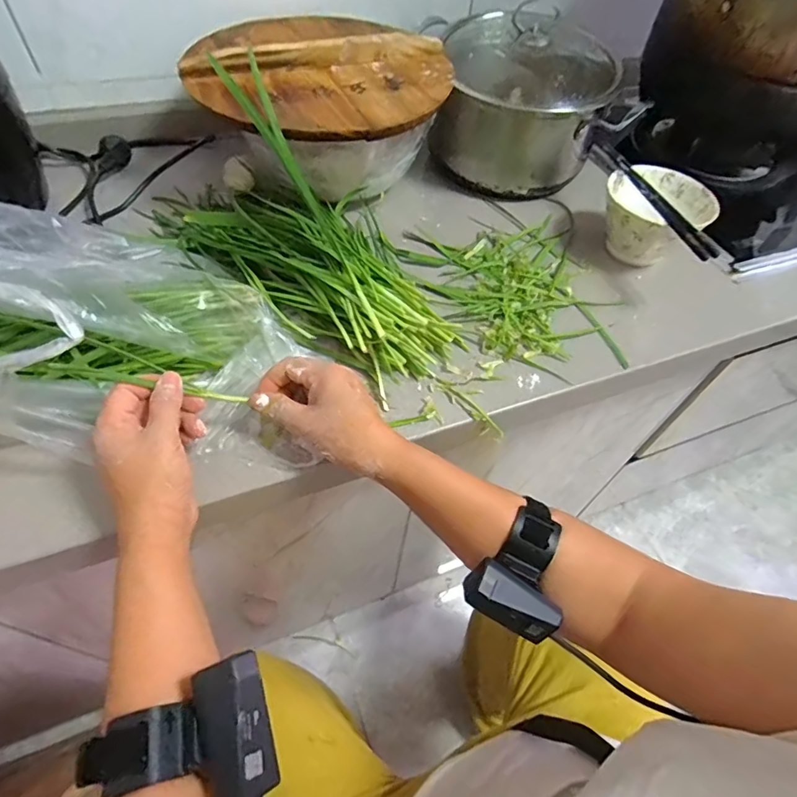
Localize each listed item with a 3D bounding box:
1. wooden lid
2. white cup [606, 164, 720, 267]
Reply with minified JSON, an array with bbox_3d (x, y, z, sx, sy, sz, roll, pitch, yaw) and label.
[{"bbox_3d":[-0.093,-0.384,0.549,0.281,0.035,0.288,2,54,-3],"label":"wooden lid"},{"bbox_3d":[0.305,-0.217,0.596,0.118,0.081,0.116,2,54,-3],"label":"white cup"}]

